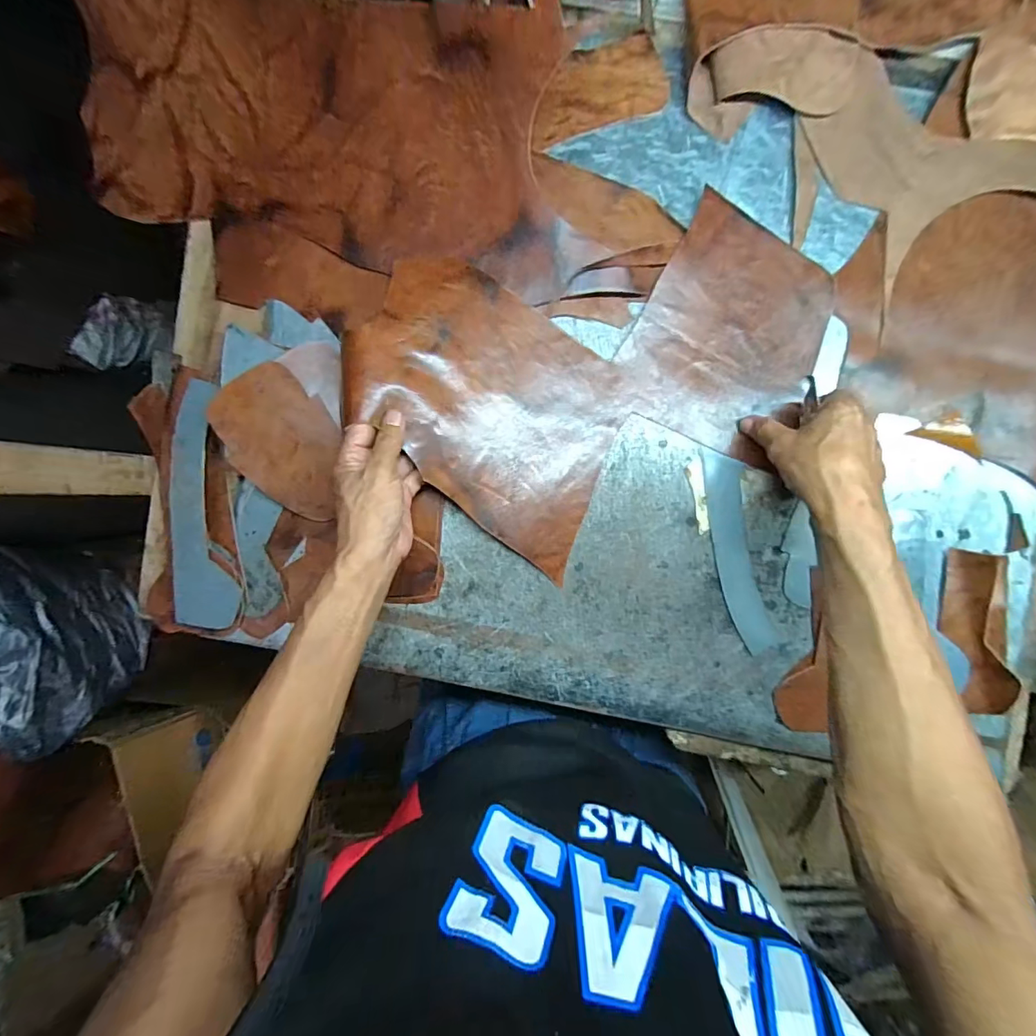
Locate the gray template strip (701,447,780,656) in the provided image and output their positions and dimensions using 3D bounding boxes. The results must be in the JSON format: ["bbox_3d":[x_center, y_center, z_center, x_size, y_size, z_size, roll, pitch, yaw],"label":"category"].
[{"bbox_3d":[0.208,0.032,0.459,0.040,0.006,0.194,-11,92,2],"label":"gray template strip"}]

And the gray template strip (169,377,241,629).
[{"bbox_3d":[-0.296,-0.013,0.451,0.054,0.006,0.228,-5,88,-6],"label":"gray template strip"}]

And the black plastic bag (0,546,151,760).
[{"bbox_3d":[-0.907,0.237,0.938,0.149,0.340,0.390,-18,94,4],"label":"black plastic bag"}]

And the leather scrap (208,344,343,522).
[{"bbox_3d":[-0.220,-0.080,0.446,0.105,0.034,0.157,4,92,1],"label":"leather scrap"}]

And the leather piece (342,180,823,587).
[{"bbox_3d":[0.081,-0.120,0.426,0.419,0.068,0.275,-16,92,2],"label":"leather piece"}]

